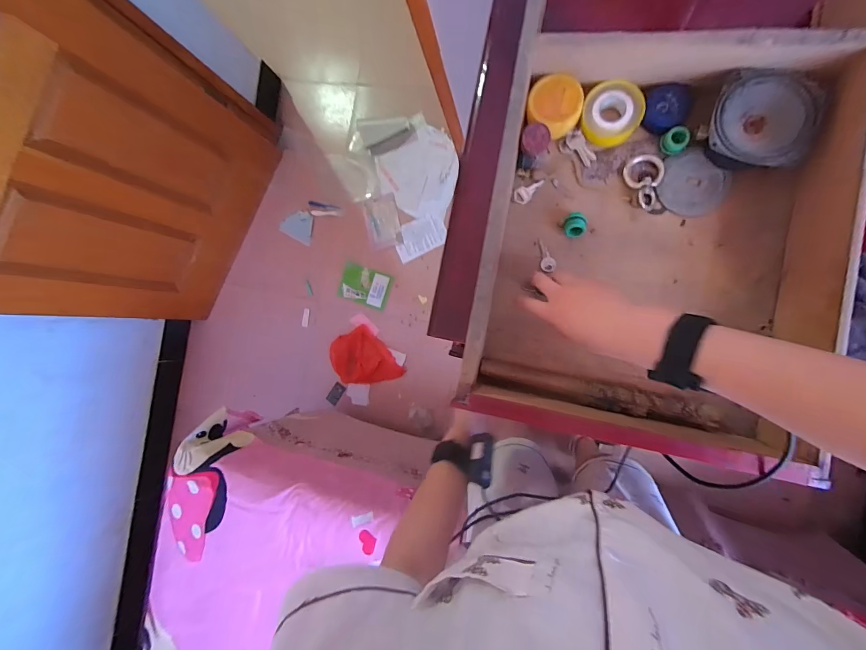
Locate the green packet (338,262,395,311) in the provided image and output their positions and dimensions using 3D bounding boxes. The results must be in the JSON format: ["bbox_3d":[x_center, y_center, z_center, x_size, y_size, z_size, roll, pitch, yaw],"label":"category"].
[{"bbox_3d":[-0.288,-0.163,1.576,0.216,0.032,0.149,19,93,9],"label":"green packet"}]

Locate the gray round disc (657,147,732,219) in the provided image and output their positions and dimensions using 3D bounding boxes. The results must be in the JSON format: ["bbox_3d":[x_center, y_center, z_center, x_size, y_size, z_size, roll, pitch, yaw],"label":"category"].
[{"bbox_3d":[0.331,-0.182,0.480,0.075,0.007,0.085,-45,84,6],"label":"gray round disc"}]

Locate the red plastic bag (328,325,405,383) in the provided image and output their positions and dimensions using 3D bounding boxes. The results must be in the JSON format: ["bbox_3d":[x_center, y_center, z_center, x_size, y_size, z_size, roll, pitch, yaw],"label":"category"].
[{"bbox_3d":[-0.278,0.128,1.557,0.270,0.075,0.227,-10,88,9],"label":"red plastic bag"}]

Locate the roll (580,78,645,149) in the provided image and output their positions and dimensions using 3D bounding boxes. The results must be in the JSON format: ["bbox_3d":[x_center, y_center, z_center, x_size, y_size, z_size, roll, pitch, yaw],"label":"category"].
[{"bbox_3d":[0.232,-0.273,0.481,0.070,0.027,0.071,0,90,9],"label":"roll"}]

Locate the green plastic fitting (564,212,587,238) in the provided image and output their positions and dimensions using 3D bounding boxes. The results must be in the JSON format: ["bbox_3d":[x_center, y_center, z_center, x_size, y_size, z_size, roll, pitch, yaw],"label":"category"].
[{"bbox_3d":[0.188,-0.133,0.497,0.027,0.022,0.029,0,90,9],"label":"green plastic fitting"}]

